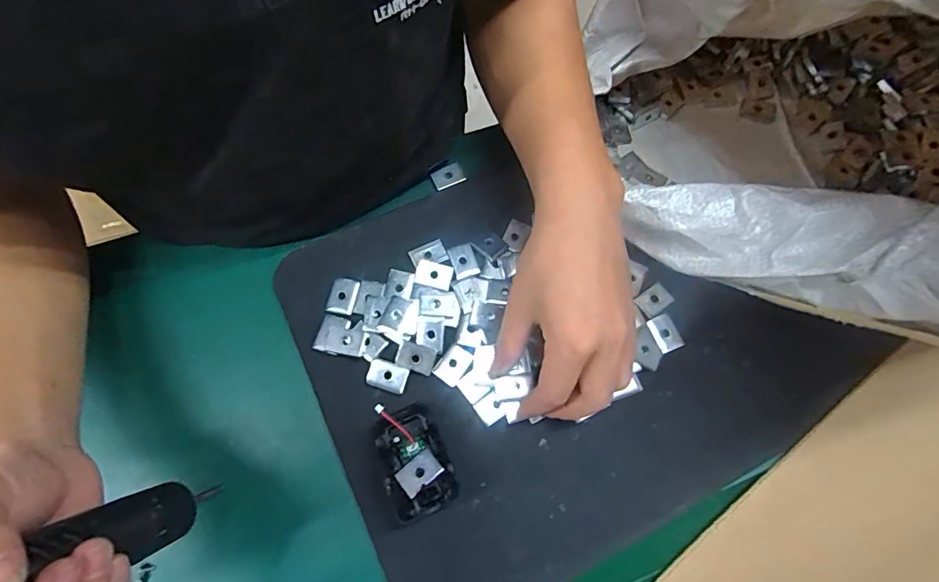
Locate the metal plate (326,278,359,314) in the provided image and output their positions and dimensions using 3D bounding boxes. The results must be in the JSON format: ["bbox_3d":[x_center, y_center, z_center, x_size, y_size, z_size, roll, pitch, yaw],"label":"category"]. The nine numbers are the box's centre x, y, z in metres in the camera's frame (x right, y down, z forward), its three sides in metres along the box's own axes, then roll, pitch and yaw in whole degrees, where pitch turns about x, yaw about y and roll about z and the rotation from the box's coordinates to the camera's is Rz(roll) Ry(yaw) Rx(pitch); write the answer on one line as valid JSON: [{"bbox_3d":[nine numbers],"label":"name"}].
[{"bbox_3d":[-0.098,0.004,0.360,0.019,0.004,0.027,11,71,2],"label":"metal plate"}]

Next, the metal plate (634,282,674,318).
[{"bbox_3d":[0.146,0.006,0.369,0.025,0.004,0.019,-35,76,-13],"label":"metal plate"}]

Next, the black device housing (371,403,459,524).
[{"bbox_3d":[-0.039,0.114,0.315,0.044,0.027,0.067,-23,73,-10],"label":"black device housing"}]

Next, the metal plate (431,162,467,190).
[{"bbox_3d":[-0.019,-0.100,0.404,0.026,0.005,0.018,-22,73,-9],"label":"metal plate"}]

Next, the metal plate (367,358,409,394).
[{"bbox_3d":[-0.060,0.062,0.340,0.028,0.004,0.020,16,71,3],"label":"metal plate"}]

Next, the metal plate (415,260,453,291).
[{"bbox_3d":[-0.028,-0.012,0.366,0.028,0.004,0.021,12,71,2],"label":"metal plate"}]

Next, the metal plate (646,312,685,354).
[{"bbox_3d":[0.151,0.033,0.361,0.019,0.004,0.028,-22,73,-9],"label":"metal plate"}]

